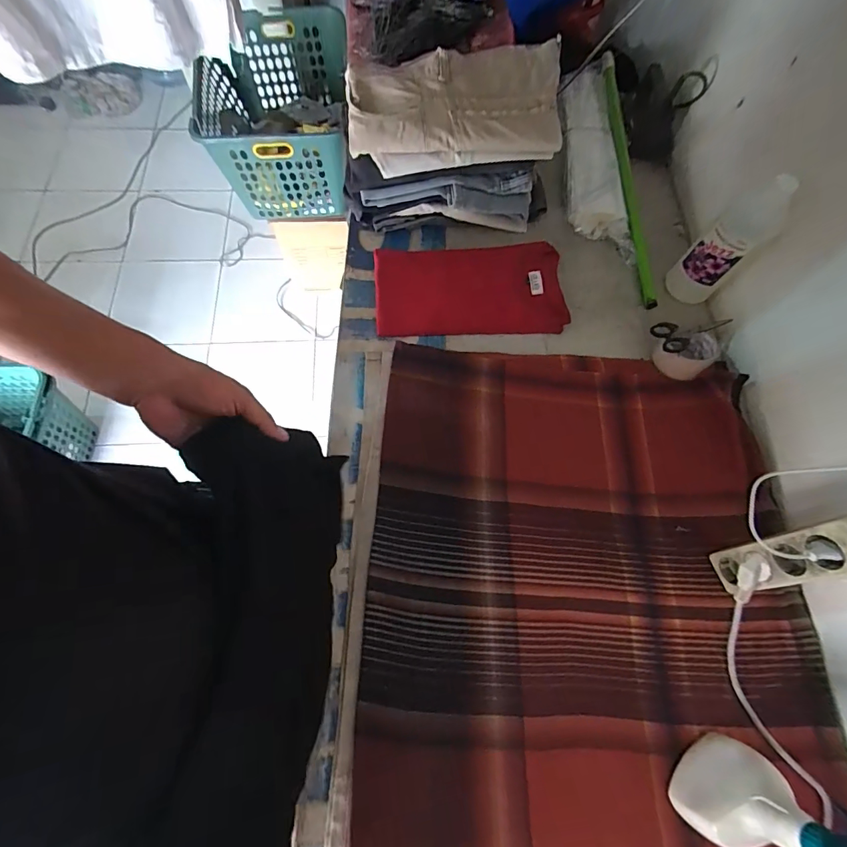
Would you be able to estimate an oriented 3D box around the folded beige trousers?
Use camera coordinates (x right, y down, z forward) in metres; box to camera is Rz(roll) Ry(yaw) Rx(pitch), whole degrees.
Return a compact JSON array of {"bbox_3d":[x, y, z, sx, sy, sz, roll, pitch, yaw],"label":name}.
[{"bbox_3d":[0.050,-0.525,0.717,0.344,0.082,0.184,-3,68,-5],"label":"folded beige trousers"}]

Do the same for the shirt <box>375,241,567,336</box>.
[{"bbox_3d":[0.080,-0.246,0.775,0.328,0.028,0.190,-4,69,-3],"label":"shirt"}]

